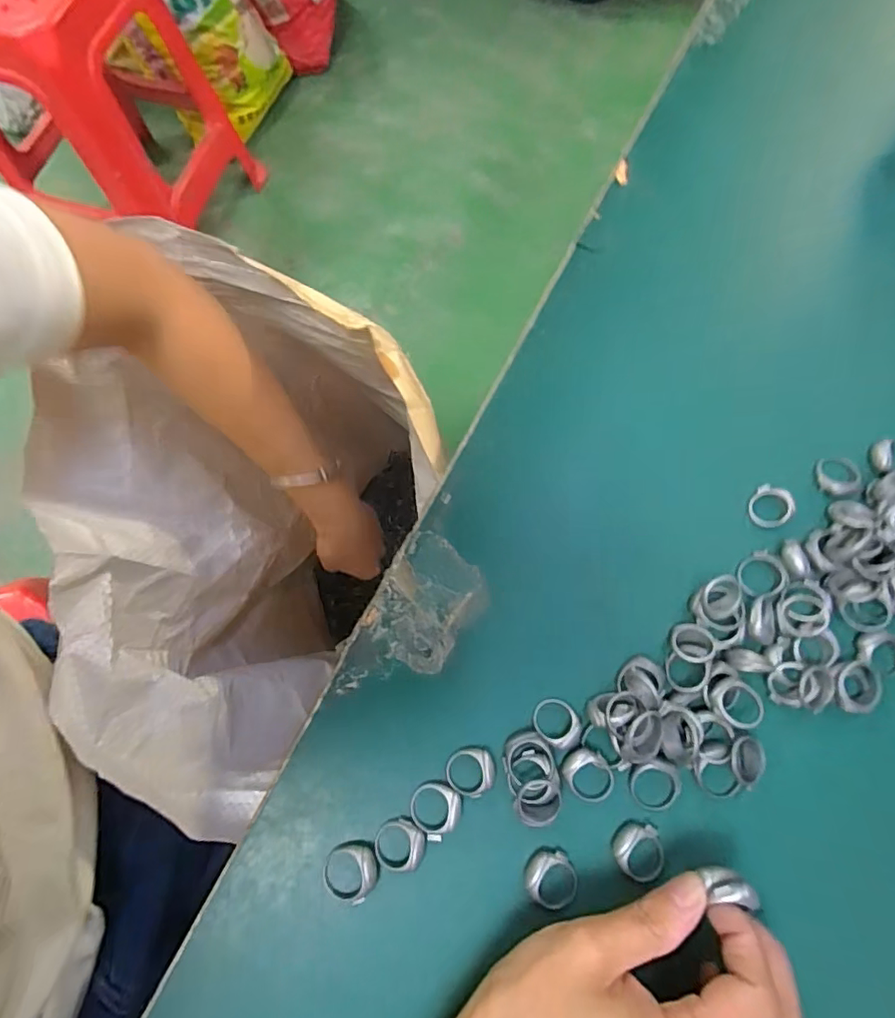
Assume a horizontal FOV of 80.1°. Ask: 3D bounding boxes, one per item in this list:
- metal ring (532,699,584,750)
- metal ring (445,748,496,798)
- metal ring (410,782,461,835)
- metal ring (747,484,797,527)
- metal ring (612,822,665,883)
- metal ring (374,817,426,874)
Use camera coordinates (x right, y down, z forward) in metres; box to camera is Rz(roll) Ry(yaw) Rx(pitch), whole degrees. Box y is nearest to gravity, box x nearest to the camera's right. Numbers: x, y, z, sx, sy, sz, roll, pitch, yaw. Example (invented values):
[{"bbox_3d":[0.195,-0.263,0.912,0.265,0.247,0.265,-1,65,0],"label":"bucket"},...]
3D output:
[{"bbox_3d":[0.054,0.104,0.259,0.021,0.004,0.025,-37,54,-18],"label":"metal ring"},{"bbox_3d":[0.011,0.125,0.253,0.023,0.006,0.020,-5,73,0],"label":"metal ring"},{"bbox_3d":[-0.006,0.140,0.251,0.024,0.006,0.021,-3,73,0],"label":"metal ring"},{"bbox_3d":[0.178,-0.001,0.292,0.022,0.004,0.022,-5,77,21],"label":"metal ring"},{"bbox_3d":[0.089,0.158,0.244,0.023,0.007,0.024,0,73,1],"label":"metal ring"},{"bbox_3d":[-0.021,0.156,0.247,0.024,0.008,0.022,0,73,1],"label":"metal ring"}]

